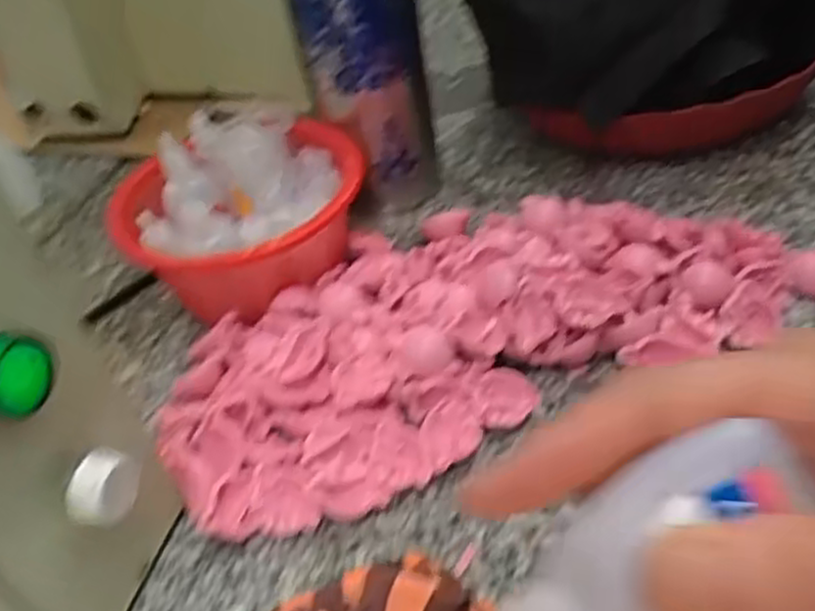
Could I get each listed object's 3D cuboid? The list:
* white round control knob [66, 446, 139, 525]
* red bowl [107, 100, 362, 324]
[{"bbox_3d":[-0.117,0.070,0.299,0.016,0.021,0.027,0,42,12],"label":"white round control knob"},{"bbox_3d":[-0.095,-0.050,0.475,0.146,0.089,0.118,-34,47,-25],"label":"red bowl"}]

